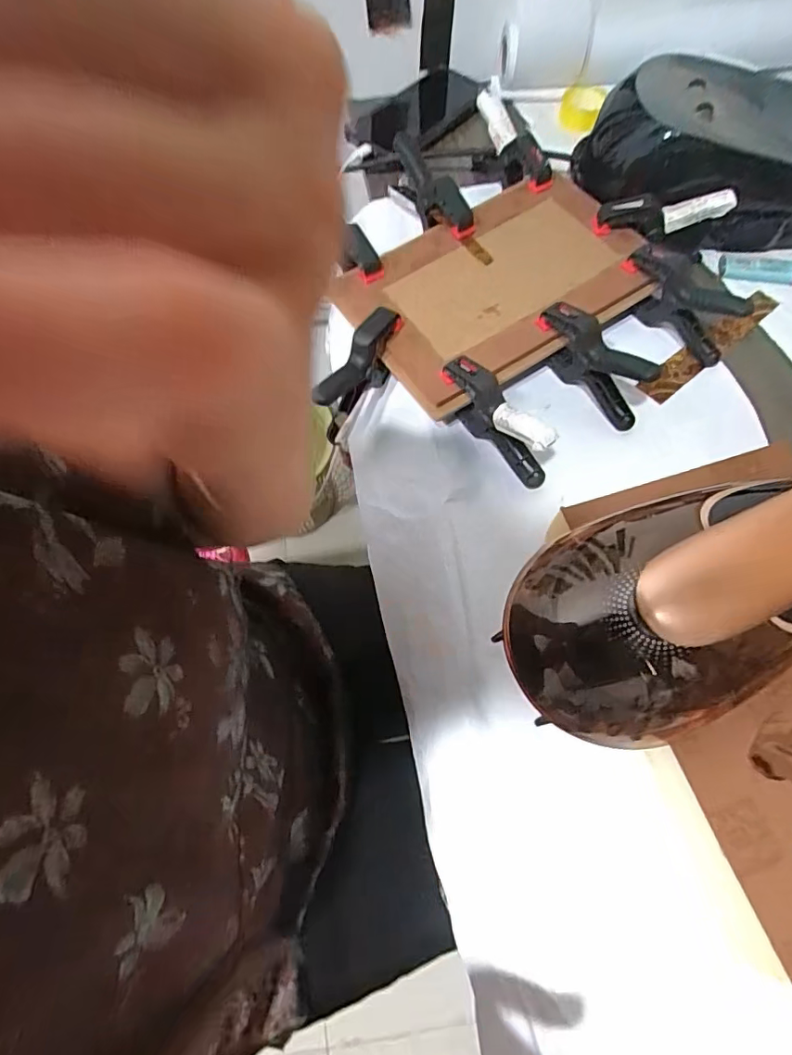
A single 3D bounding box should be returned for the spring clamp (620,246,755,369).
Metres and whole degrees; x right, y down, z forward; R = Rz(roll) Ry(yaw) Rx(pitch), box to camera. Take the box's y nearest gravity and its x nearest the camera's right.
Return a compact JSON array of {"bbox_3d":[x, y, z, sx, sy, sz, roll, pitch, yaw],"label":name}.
[{"bbox_3d":[0.241,-0.193,0.438,0.039,0.059,0.104,-39,71,-13],"label":"spring clamp"}]

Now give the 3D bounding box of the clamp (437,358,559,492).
[{"bbox_3d":[0.074,-0.082,0.396,0.022,0.073,0.106,-36,71,-12],"label":"clamp"}]

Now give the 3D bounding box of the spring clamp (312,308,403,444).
[{"bbox_3d":[-0.028,-0.127,0.431,0.021,0.060,0.102,29,71,13],"label":"spring clamp"}]

